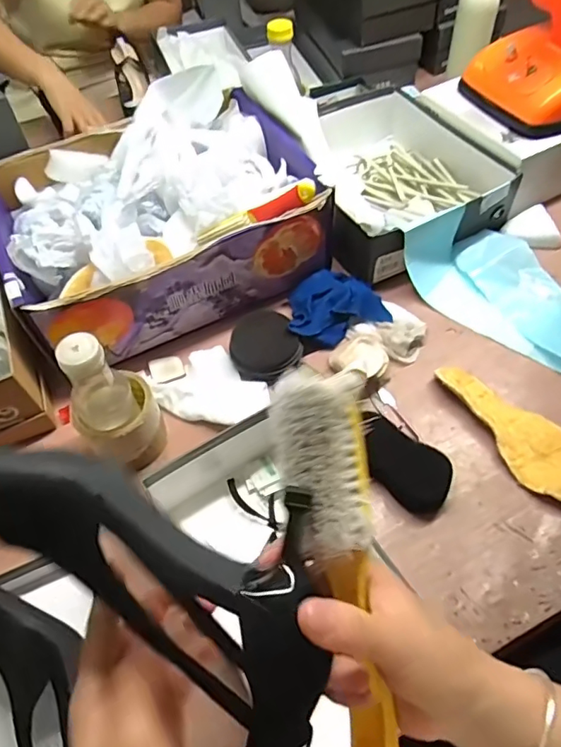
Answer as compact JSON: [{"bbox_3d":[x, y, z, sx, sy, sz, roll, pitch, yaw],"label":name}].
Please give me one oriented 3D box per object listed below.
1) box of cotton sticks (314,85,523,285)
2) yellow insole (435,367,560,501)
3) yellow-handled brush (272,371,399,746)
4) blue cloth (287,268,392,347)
[{"bbox_3d":[0.152,-0.315,0.829,0.266,0.098,0.345,-24,58,-13],"label":"box of cotton sticks"},{"bbox_3d":[0.269,0.058,0.618,0.071,0.015,0.202,-24,57,-12],"label":"yellow insole"},{"bbox_3d":[0.036,0.113,0.292,0.046,0.032,0.228,-10,88,-3],"label":"yellow-handled brush"},{"bbox_3d":[0.069,-0.099,0.728,0.132,0.045,0.105,-20,57,-10],"label":"blue cloth"}]

